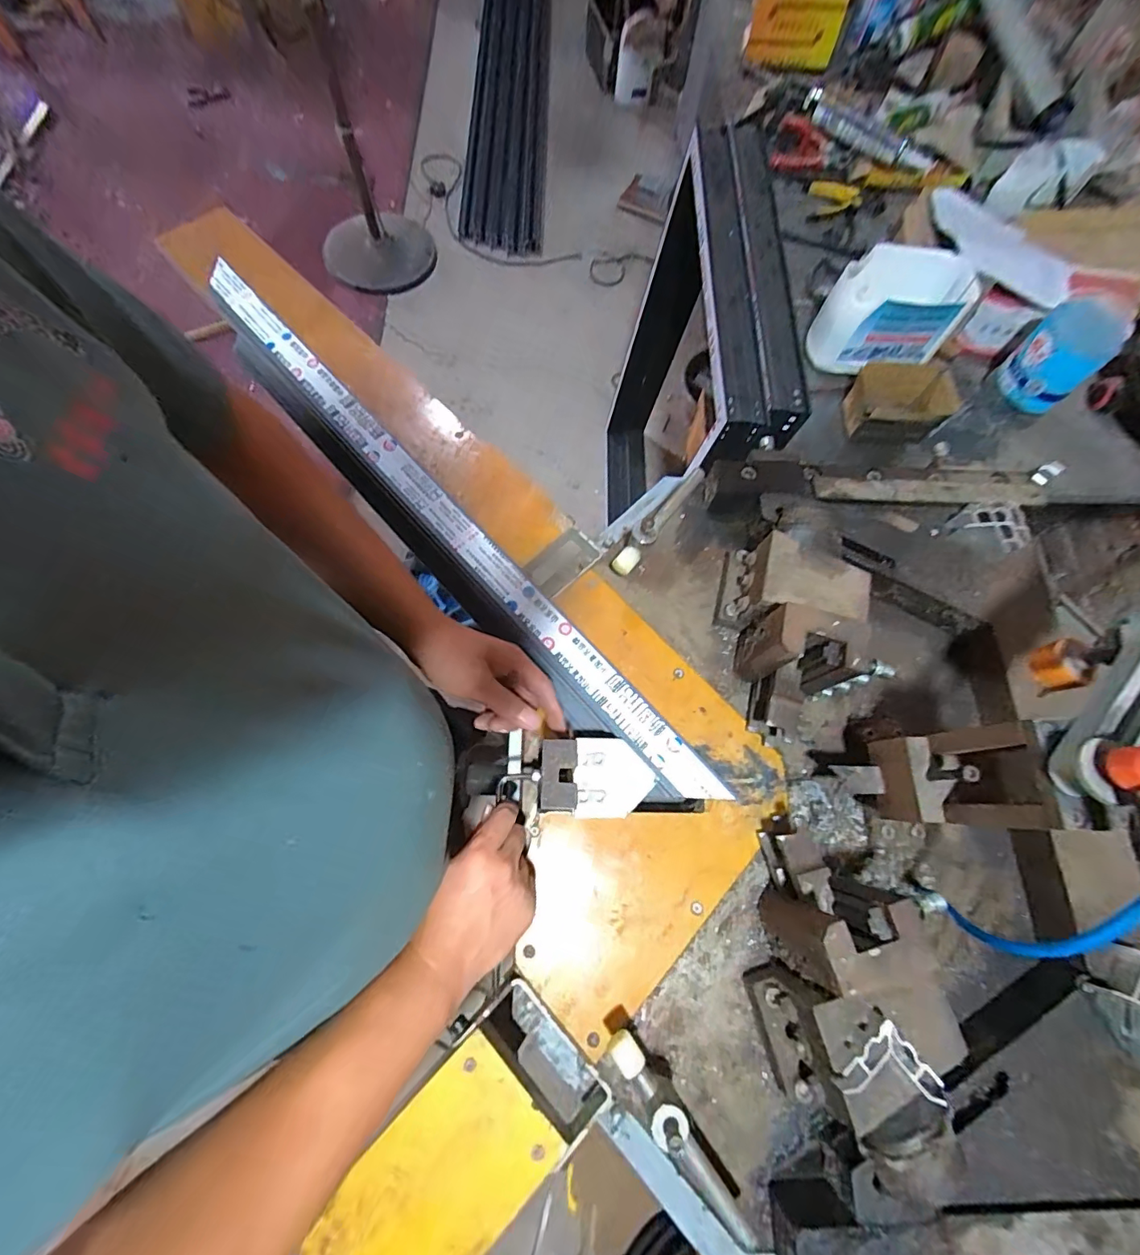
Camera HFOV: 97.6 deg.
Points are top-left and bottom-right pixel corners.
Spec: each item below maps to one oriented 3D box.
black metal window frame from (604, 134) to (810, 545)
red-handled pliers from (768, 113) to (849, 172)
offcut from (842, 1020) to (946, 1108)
[{"bbox_3d":[0.241,-0.567,1.297,0.144,0.967,0.718,4,80,-8],"label":"black metal window frame"},{"bbox_3d":[0.535,-1.061,1.105,0.158,0.043,0.153,17,72,3],"label":"red-handled pliers"},{"bbox_3d":[0.229,0.327,0.358,0.057,0.015,0.056,-36,76,-13],"label":"offcut"}]

